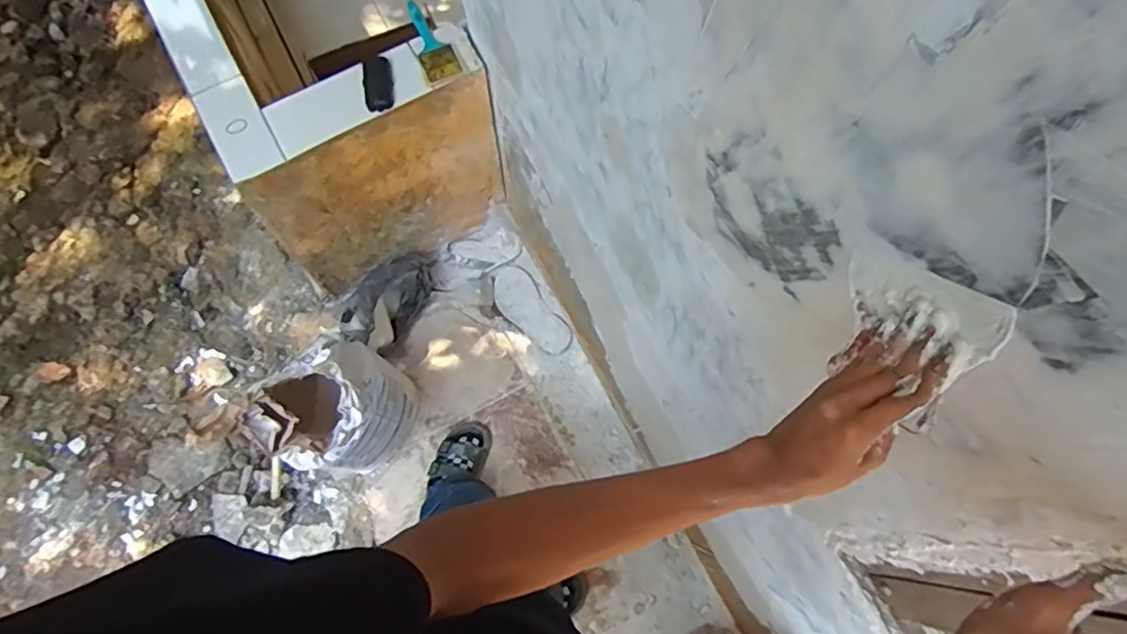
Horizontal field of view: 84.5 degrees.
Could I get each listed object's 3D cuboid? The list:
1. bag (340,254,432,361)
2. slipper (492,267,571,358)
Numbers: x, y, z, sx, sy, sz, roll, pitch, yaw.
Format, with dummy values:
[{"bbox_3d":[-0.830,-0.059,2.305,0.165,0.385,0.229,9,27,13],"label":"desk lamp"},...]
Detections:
[{"bbox_3d":[-0.460,-0.046,1.594,0.168,0.161,0.275,22,72,5],"label":"bag"},{"bbox_3d":[-0.088,-0.012,1.651,0.113,0.031,0.272,-34,76,-12],"label":"slipper"}]

